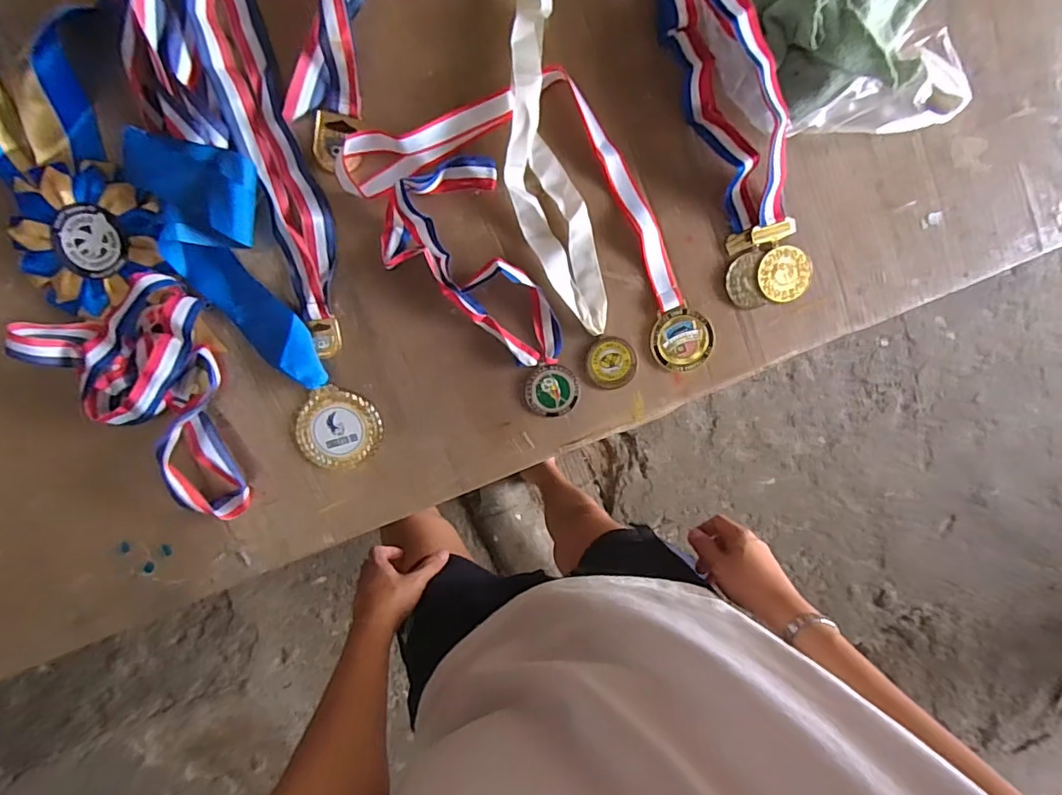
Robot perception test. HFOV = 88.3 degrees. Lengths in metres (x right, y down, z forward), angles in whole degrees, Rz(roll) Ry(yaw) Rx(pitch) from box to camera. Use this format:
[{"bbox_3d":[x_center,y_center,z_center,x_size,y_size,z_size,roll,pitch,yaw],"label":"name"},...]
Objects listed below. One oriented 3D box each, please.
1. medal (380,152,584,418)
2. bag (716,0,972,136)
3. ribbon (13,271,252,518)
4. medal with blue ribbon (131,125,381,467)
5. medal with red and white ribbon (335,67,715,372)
[{"bbox_3d":[-0.044,-0.080,0.479,0.112,0.026,0.233,-24,99,0],"label":"medal"},{"bbox_3d":[0.257,-0.337,0.447,0.225,0.053,0.228,-10,99,-2],"label":"bag"},{"bbox_3d":[-0.333,0.011,0.467,0.135,0.038,0.213,-10,99,-2],"label":"ribbon"},{"bbox_3d":[-0.228,-0.074,0.462,0.092,0.040,0.305,-25,99,0],"label":"medal with blue ribbon"},{"bbox_3d":[0.031,-0.173,0.473,0.361,0.017,0.166,28,96,-7],"label":"medal with red and white ribbon"}]

